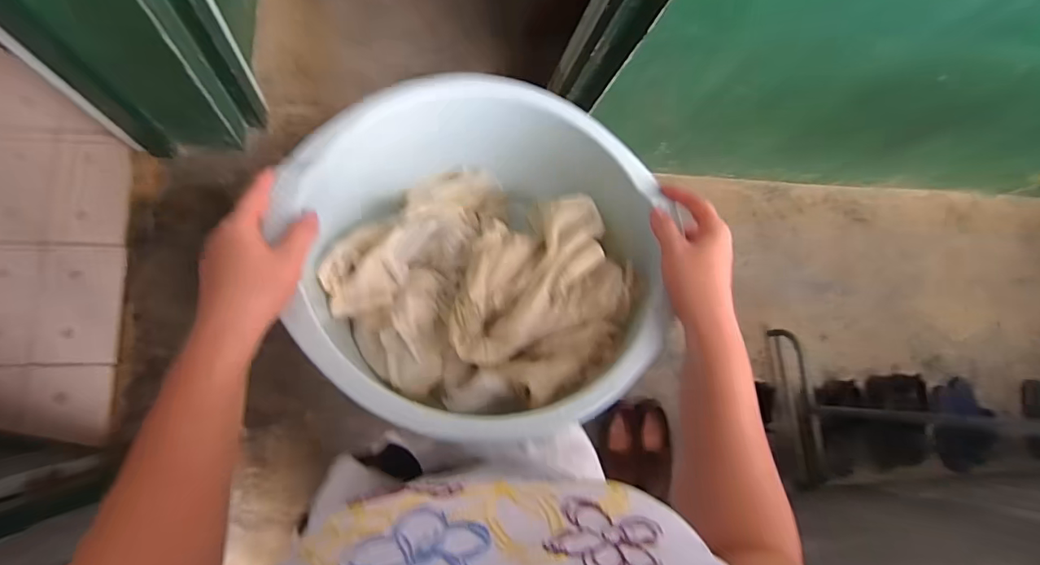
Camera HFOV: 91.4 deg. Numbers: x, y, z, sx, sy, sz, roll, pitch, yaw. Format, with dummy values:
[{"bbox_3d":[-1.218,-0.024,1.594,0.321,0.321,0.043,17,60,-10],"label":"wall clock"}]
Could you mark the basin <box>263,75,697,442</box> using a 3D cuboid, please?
[{"bbox_3d":[-0.046,-0.032,0.535,0.376,0.140,0.376,-1,77,5],"label":"basin"}]

